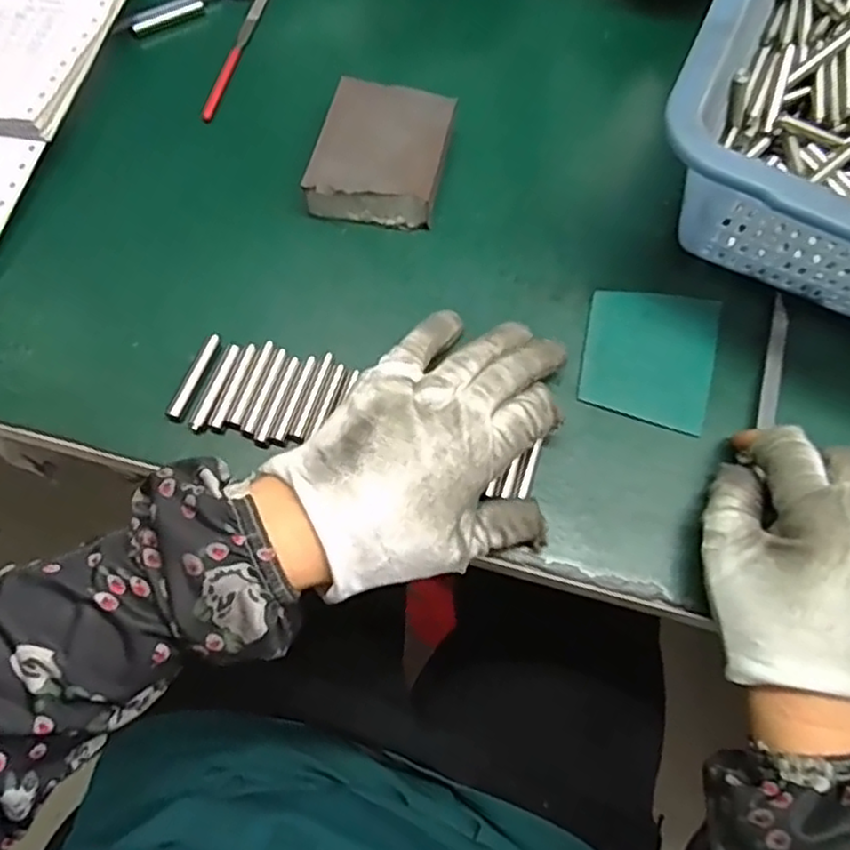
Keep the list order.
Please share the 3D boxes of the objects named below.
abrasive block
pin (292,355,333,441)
[{"bbox_3d":[-0.023,-0.155,0.388,0.070,0.023,0.082,12,69,3],"label":"abrasive block"},{"bbox_3d":[-0.056,-0.016,0.342,0.007,0.004,0.048,17,70,5],"label":"pin"}]

